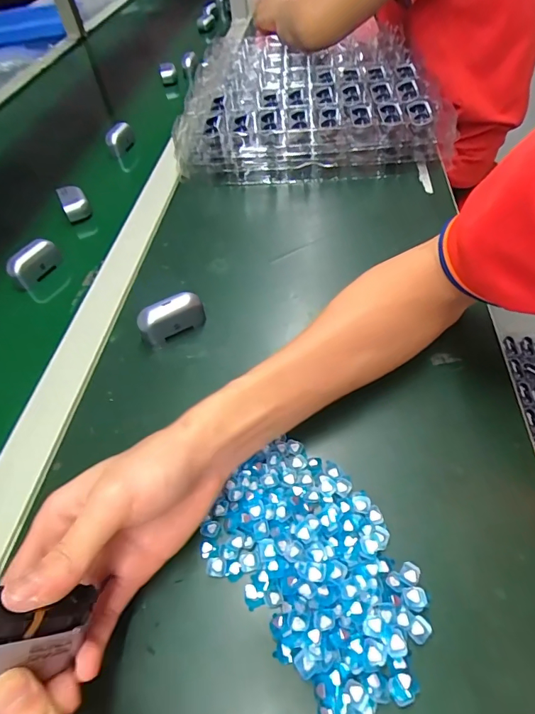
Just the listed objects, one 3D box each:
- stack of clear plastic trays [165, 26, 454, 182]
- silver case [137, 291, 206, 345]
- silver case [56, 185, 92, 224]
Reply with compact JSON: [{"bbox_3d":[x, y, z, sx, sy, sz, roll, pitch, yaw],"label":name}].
[{"bbox_3d":[0.065,-0.417,0.650,0.346,0.061,0.453,0,51,5],"label":"stack of clear plastic trays"},{"bbox_3d":[-0.087,-0.036,0.374,0.057,0.033,0.019,-24,53,-14],"label":"silver case"},{"bbox_3d":[-0.245,-0.196,0.526,0.030,0.025,0.055,-26,53,-15],"label":"silver case"}]

